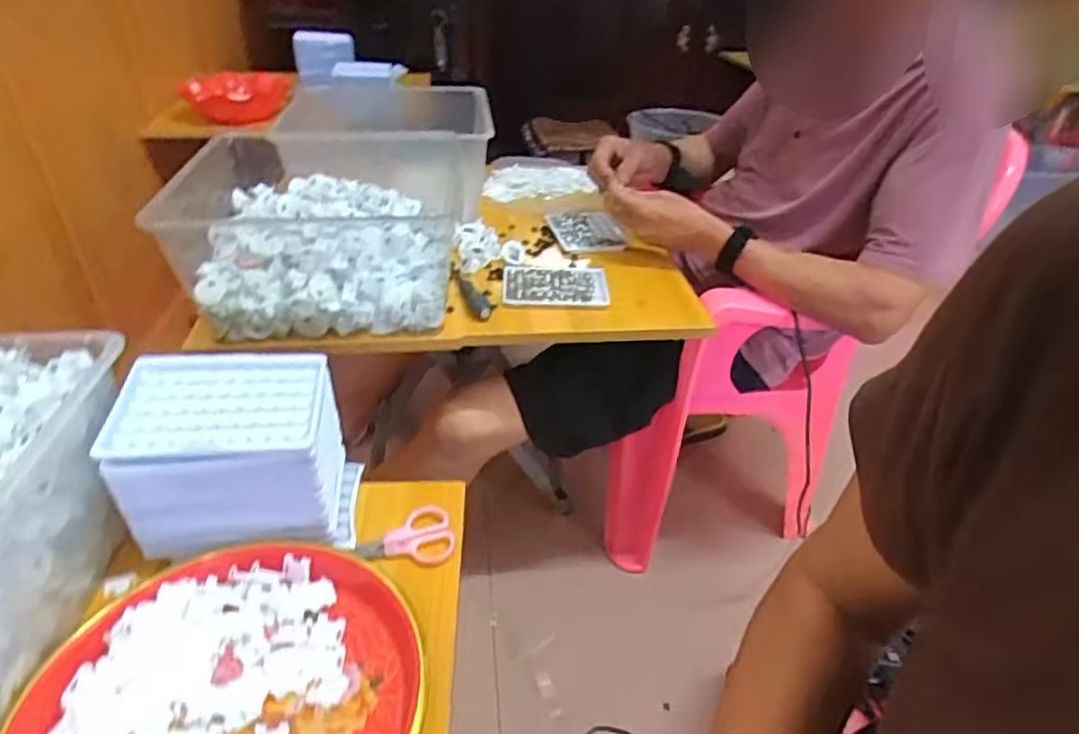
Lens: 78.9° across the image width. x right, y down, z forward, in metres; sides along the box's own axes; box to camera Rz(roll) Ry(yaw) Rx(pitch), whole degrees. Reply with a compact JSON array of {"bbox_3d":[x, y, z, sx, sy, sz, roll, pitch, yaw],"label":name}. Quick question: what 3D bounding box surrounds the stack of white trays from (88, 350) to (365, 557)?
[{"bbox_3d":[-0.214,0.065,0.474,0.137,0.110,0.096,-4,35,-10],"label":"stack of white trays"}]

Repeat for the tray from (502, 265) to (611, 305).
[{"bbox_3d":[0.020,-0.104,0.833,0.131,0.013,0.111,0,34,-3],"label":"tray"}]

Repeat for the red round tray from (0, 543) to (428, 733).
[{"bbox_3d":[-0.177,0.196,0.371,0.215,0.026,0.210,2,34,-1],"label":"red round tray"}]

